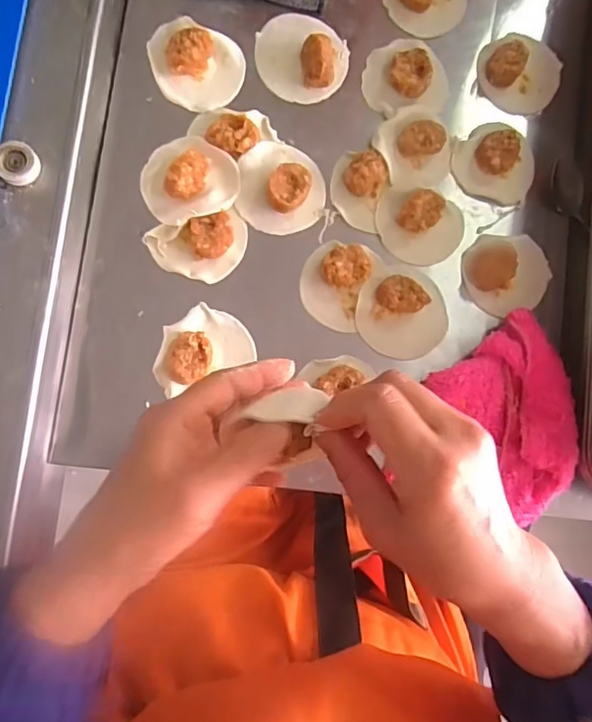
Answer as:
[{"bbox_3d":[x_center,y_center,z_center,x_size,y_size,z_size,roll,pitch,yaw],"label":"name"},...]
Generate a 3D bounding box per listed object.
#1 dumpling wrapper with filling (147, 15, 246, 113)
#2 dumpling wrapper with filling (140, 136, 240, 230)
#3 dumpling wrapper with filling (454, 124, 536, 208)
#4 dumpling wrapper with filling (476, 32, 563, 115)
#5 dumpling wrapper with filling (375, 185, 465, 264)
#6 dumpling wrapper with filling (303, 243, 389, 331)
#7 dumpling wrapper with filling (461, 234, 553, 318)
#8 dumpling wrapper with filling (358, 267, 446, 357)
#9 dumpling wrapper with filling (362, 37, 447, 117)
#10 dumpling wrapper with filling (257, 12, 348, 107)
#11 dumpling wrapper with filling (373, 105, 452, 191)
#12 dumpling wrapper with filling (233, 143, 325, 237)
[{"bbox_3d":[-0.091,-0.263,0.460,0.082,0.030,0.070,25,81,-4],"label":"dumpling wrapper with filling"},{"bbox_3d":[-0.091,-0.157,0.442,0.080,0.031,0.073,1,84,-8],"label":"dumpling wrapper with filling"},{"bbox_3d":[0.189,-0.186,0.495,0.078,0.026,0.065,15,82,-6],"label":"dumpling wrapper with filling"},{"bbox_3d":[0.222,-0.280,0.504,0.081,0.028,0.069,-4,84,-8],"label":"dumpling wrapper with filling"},{"bbox_3d":[0.114,-0.125,0.471,0.081,0.032,0.066,17,82,-6],"label":"dumpling wrapper with filling"},{"bbox_3d":[0.037,-0.070,0.457,0.062,0.019,0.076,25,81,-4],"label":"dumpling wrapper with filling"},{"bbox_3d":[0.198,-0.084,0.485,0.076,0.022,0.077,1,84,-8],"label":"dumpling wrapper with filling"},{"bbox_3d":[0.097,-0.046,0.461,0.083,0.020,0.082,1,84,-8],"label":"dumpling wrapper with filling"},{"bbox_3d":[0.104,-0.271,0.487,0.080,0.016,0.075,-10,85,-9],"label":"dumpling wrapper with filling"},{"bbox_3d":[0.006,-0.277,0.471,0.083,0.031,0.075,12,82,-6],"label":"dumpling wrapper with filling"},{"bbox_3d":[0.112,-0.198,0.479,0.071,0.018,0.074,1,84,-8],"label":"dumpling wrapper with filling"},{"bbox_3d":[-0.012,-0.155,0.459,0.076,0.025,0.079,5,83,-7],"label":"dumpling wrapper with filling"}]

